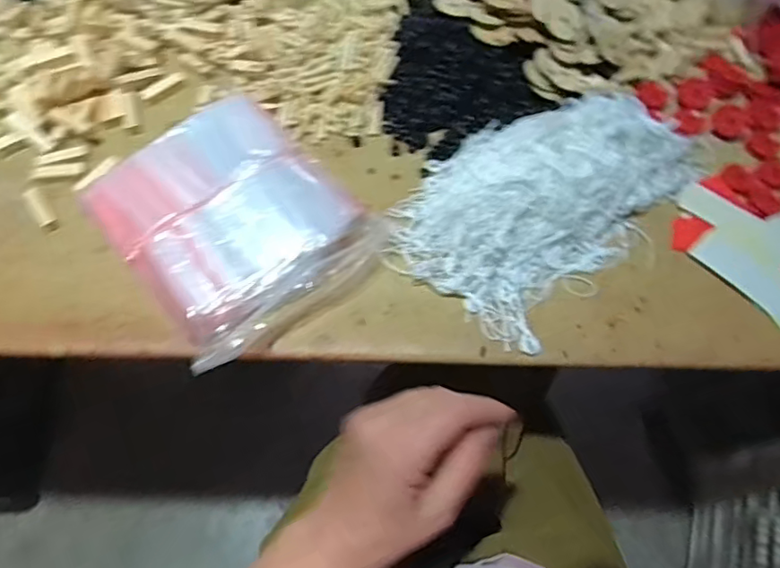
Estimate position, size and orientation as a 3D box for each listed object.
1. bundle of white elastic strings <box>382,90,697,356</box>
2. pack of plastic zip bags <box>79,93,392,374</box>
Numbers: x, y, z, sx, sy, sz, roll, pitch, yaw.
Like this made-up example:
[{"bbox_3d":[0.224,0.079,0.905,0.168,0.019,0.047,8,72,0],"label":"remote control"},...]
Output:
[{"bbox_3d":[0.115,-0.079,0.447,0.156,0.049,0.226,42,73,15],"label":"bundle of white elastic strings"},{"bbox_3d":[-0.121,-0.055,0.450,0.164,0.034,0.187,-37,72,-15],"label":"pack of plastic zip bags"}]

